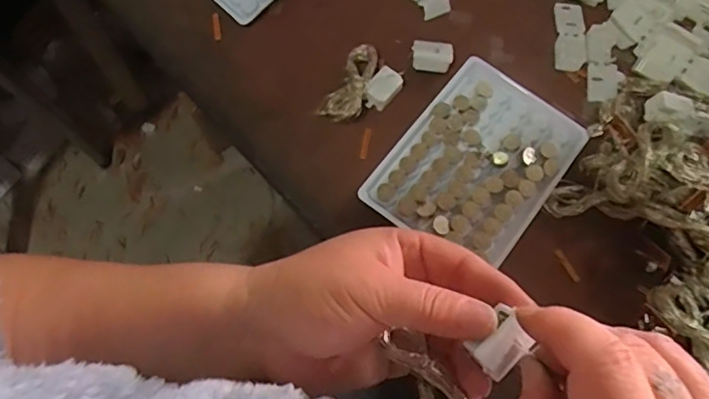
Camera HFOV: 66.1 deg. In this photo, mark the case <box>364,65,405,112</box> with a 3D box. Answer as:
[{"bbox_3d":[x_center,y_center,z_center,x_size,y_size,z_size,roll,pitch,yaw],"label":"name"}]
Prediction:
[{"bbox_3d":[0.020,-0.075,0.370,0.017,0.014,0.031,40,73,12],"label":"case"}]

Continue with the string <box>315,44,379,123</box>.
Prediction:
[{"bbox_3d":[0.000,-0.076,0.367,0.025,0.016,0.059,27,71,8],"label":"string"}]

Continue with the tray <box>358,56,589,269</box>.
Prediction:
[{"bbox_3d":[0.079,-0.024,0.350,0.094,0.016,0.129,36,73,11],"label":"tray"}]

